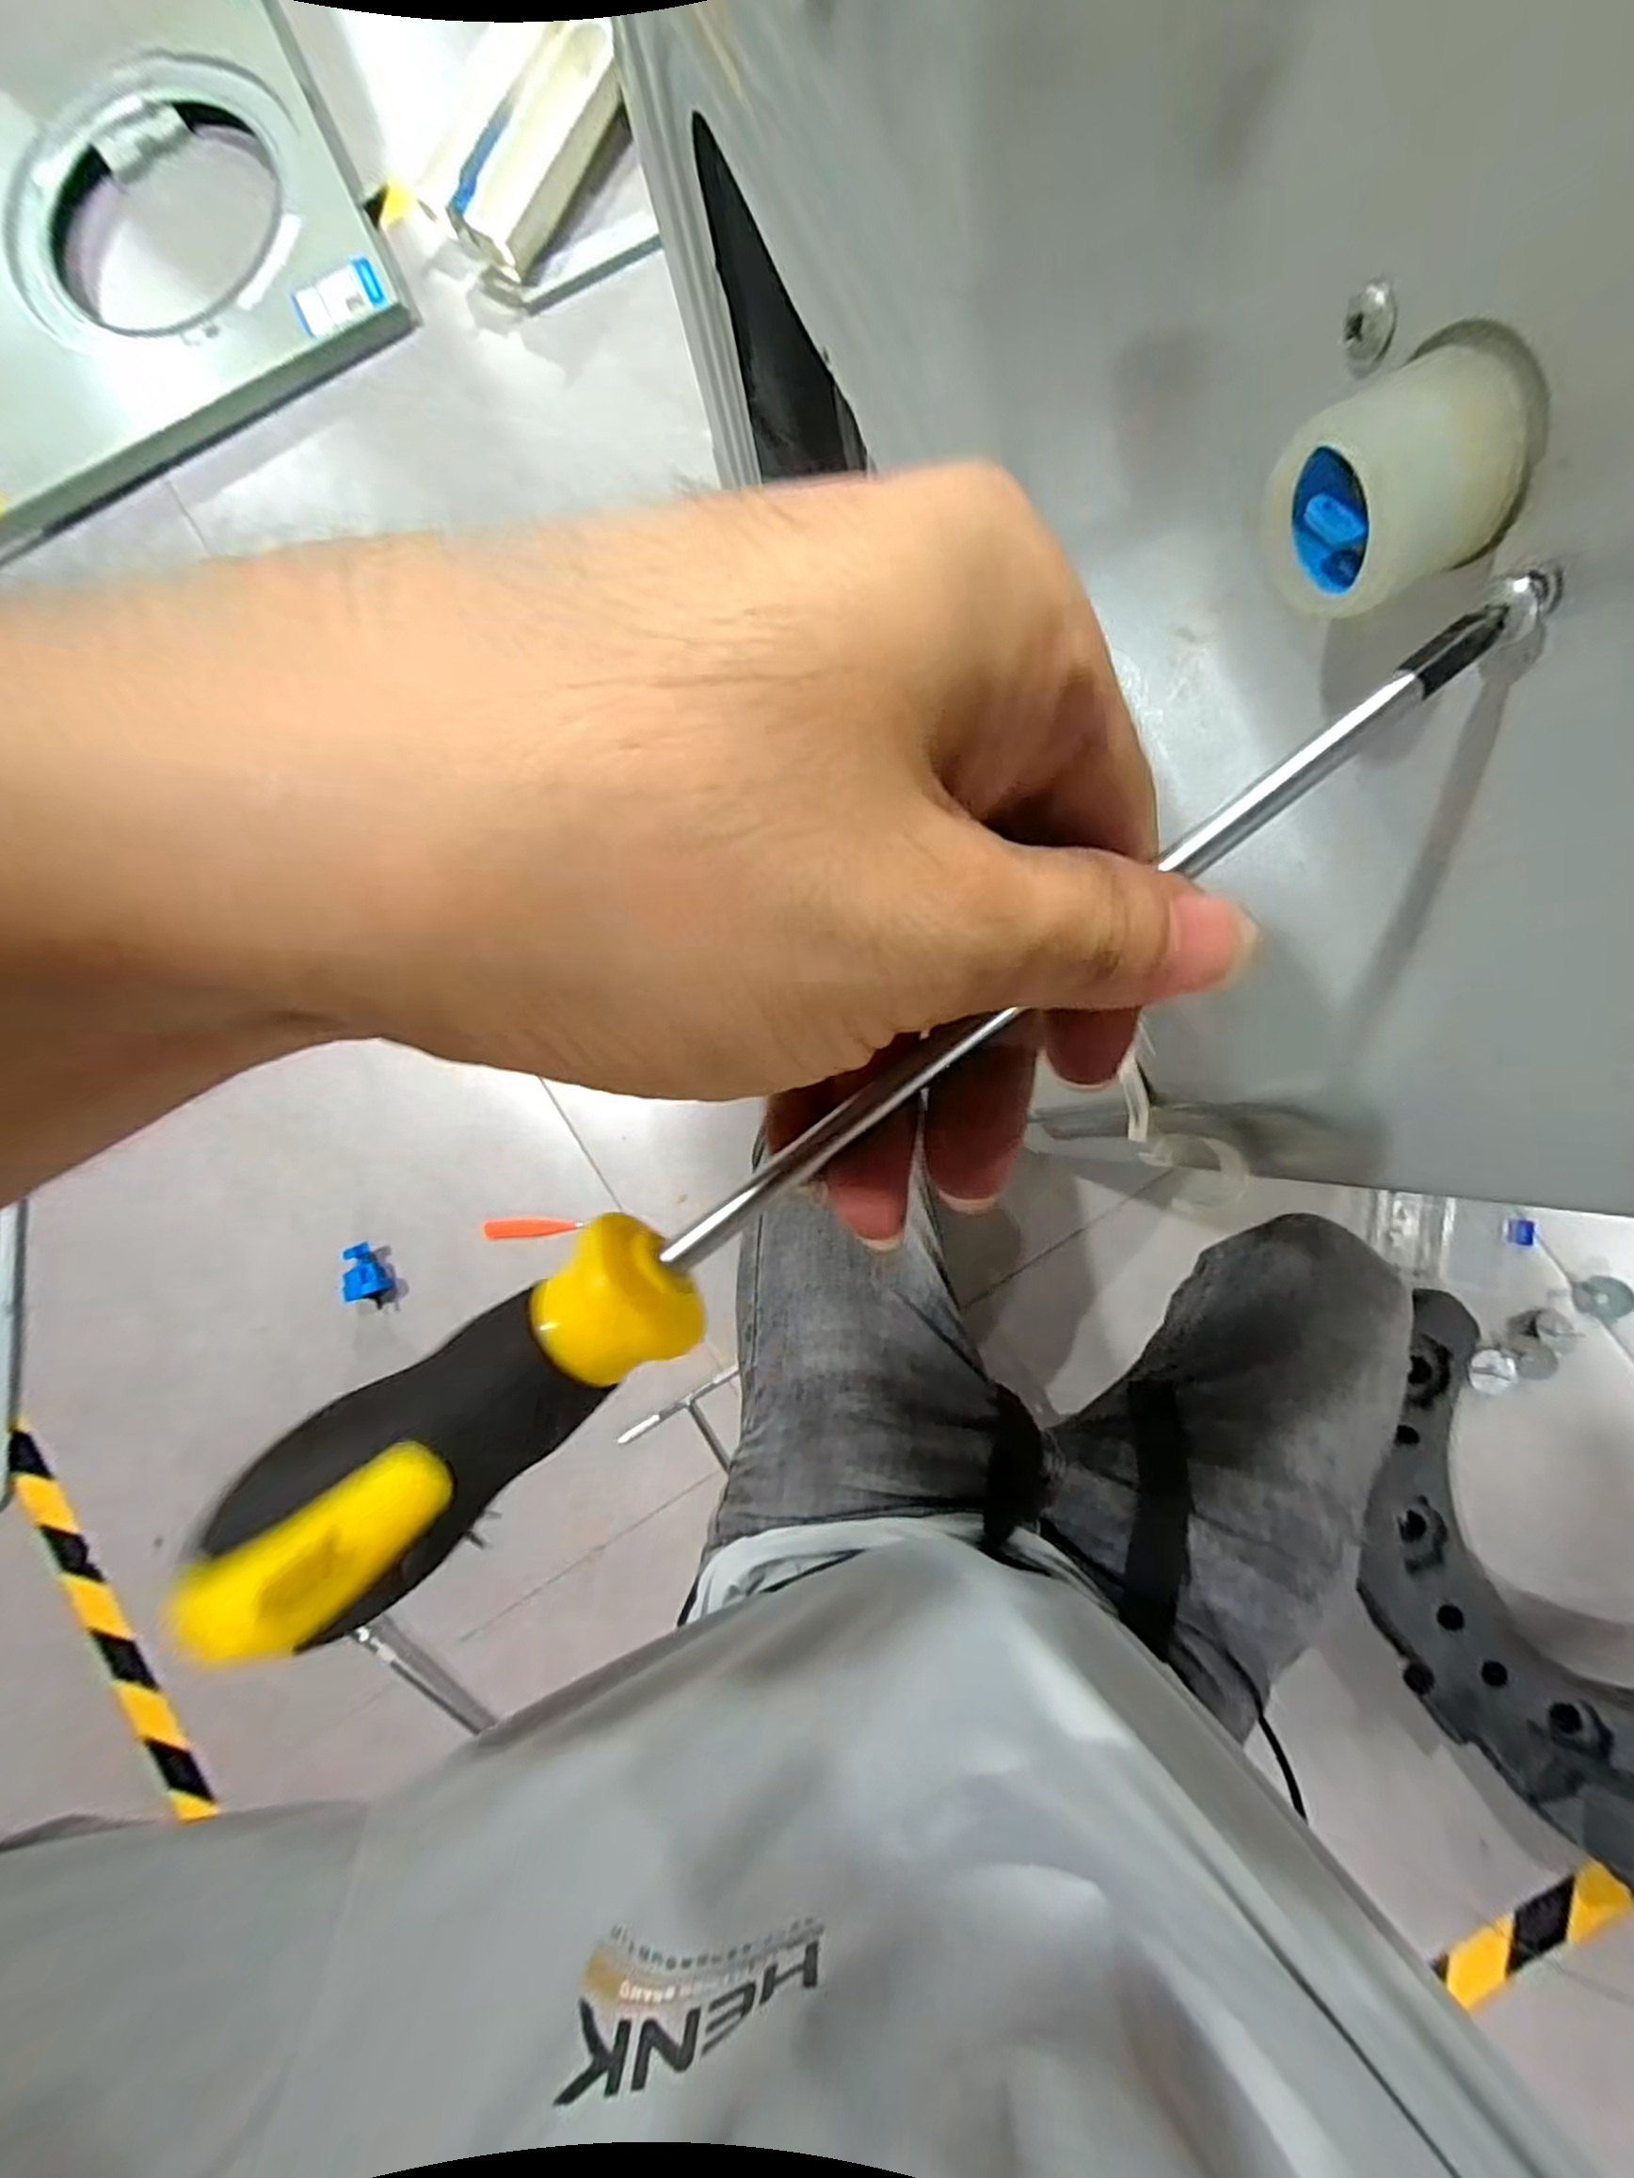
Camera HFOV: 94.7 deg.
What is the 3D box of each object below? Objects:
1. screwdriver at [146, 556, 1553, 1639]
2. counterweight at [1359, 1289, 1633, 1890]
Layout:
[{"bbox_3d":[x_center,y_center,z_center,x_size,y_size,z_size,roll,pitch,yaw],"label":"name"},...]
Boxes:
[{"bbox_3d":[-0.004,0.012,0.118,0.237,0.026,0.030,-38,85,5],"label":"screwdriver"},{"bbox_3d":[0.671,0.478,0.712,0.275,0.080,0.497,-37,85,4],"label":"counterweight"}]

